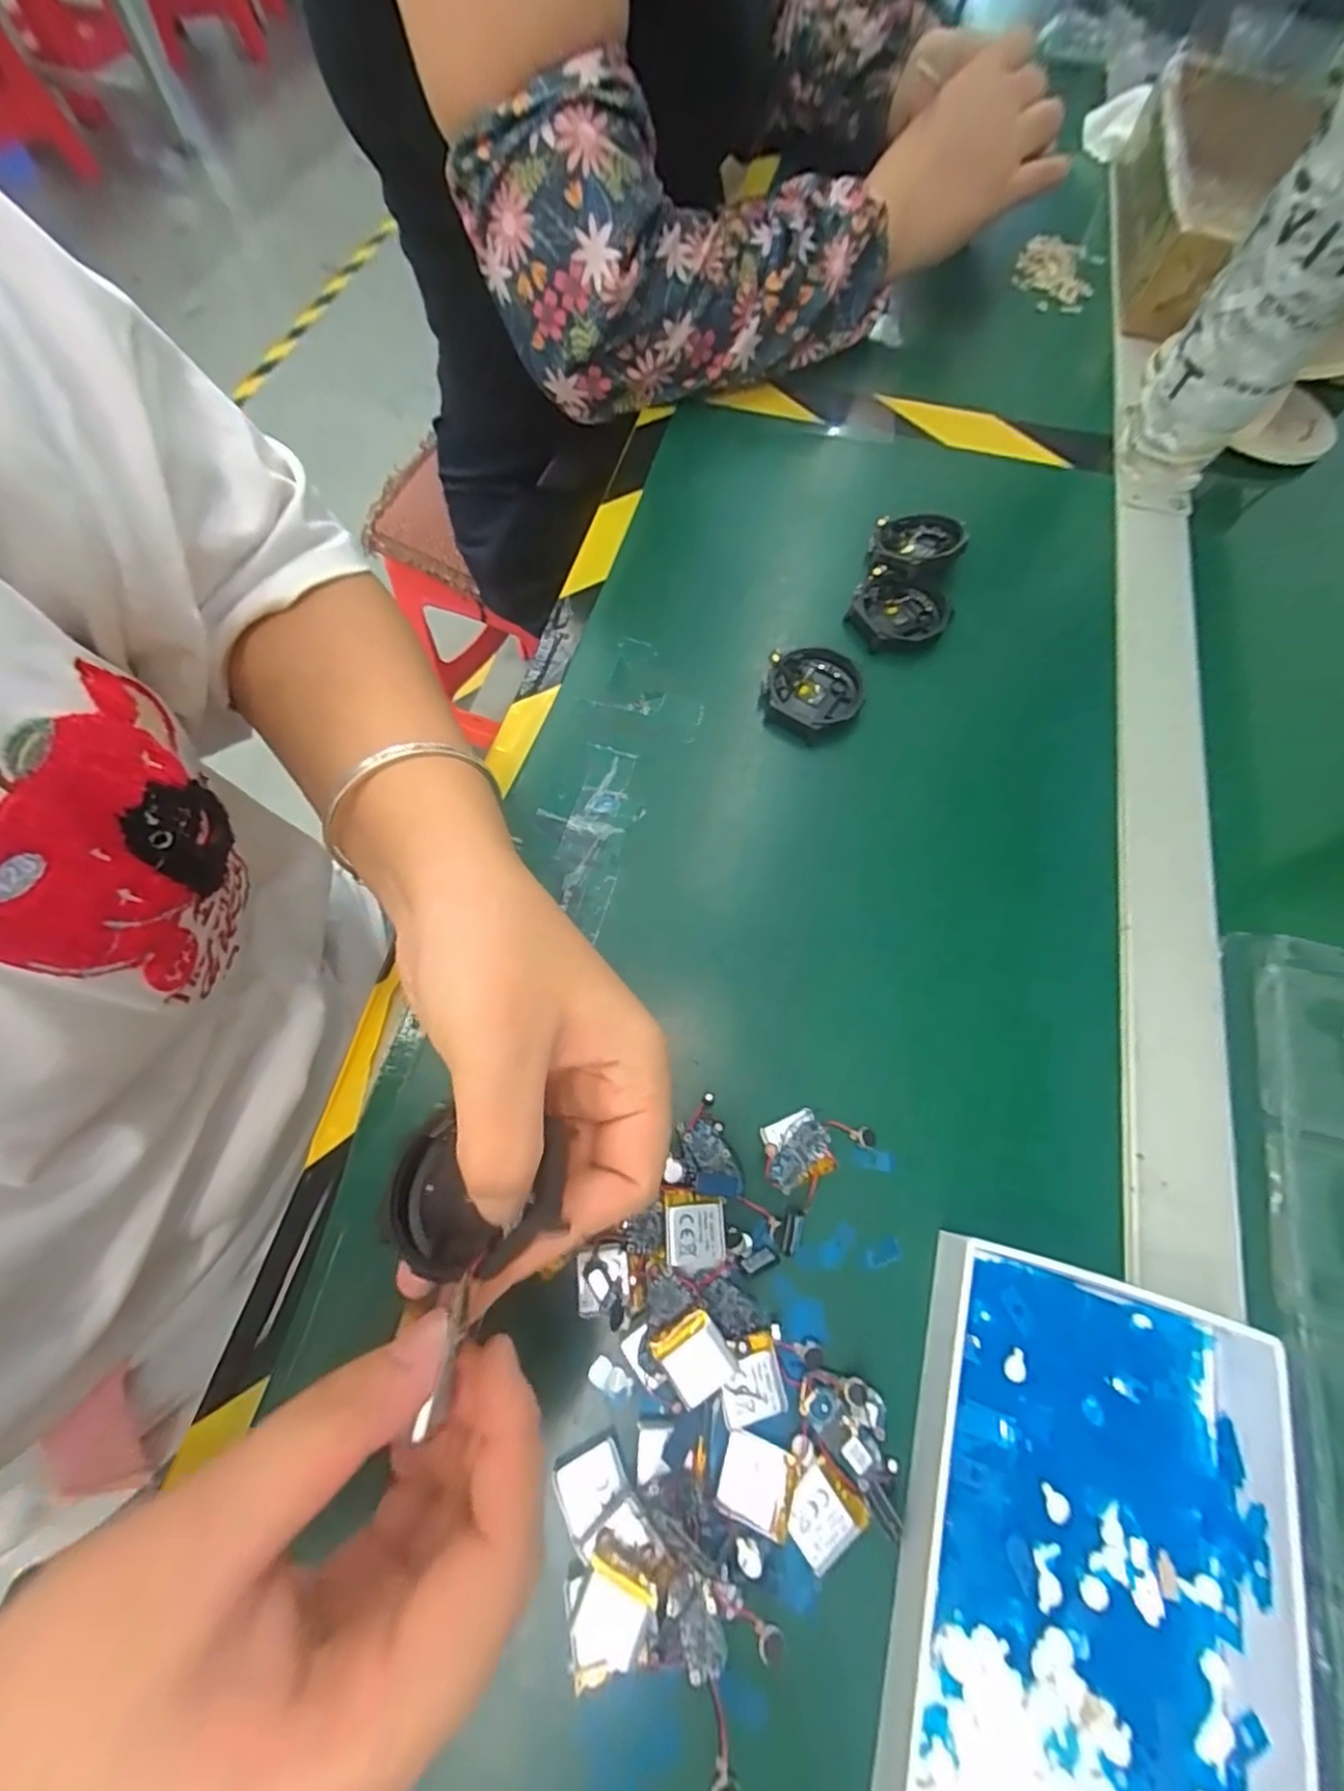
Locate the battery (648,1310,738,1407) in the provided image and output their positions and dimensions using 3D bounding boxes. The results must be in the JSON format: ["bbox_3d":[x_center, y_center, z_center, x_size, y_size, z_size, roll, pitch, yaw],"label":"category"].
[{"bbox_3d":[0.007,0.150,0.202,0.021,0.004,0.023,-32,81,-11],"label":"battery"}]

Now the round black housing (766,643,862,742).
[{"bbox_3d":[0.071,-0.104,0.318,0.048,0.013,0.050,0,67,-1],"label":"round black housing"}]

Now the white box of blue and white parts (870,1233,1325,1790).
[{"bbox_3d":[0.123,0.209,0.180,0.103,0.025,0.172,18,68,6],"label":"white box of blue and white parts"}]

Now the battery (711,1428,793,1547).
[{"bbox_3d":[0.027,0.185,0.196,0.023,0.004,0.021,19,68,6],"label":"battery"}]

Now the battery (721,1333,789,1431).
[{"bbox_3d":[0.026,0.161,0.207,0.020,0.004,0.023,-12,68,-6],"label":"battery"}]

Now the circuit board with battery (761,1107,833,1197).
[{"bbox_3d":[0.045,0.095,0.232,0.027,0.012,0.024,-20,69,-9],"label":"circuit board with battery"}]

